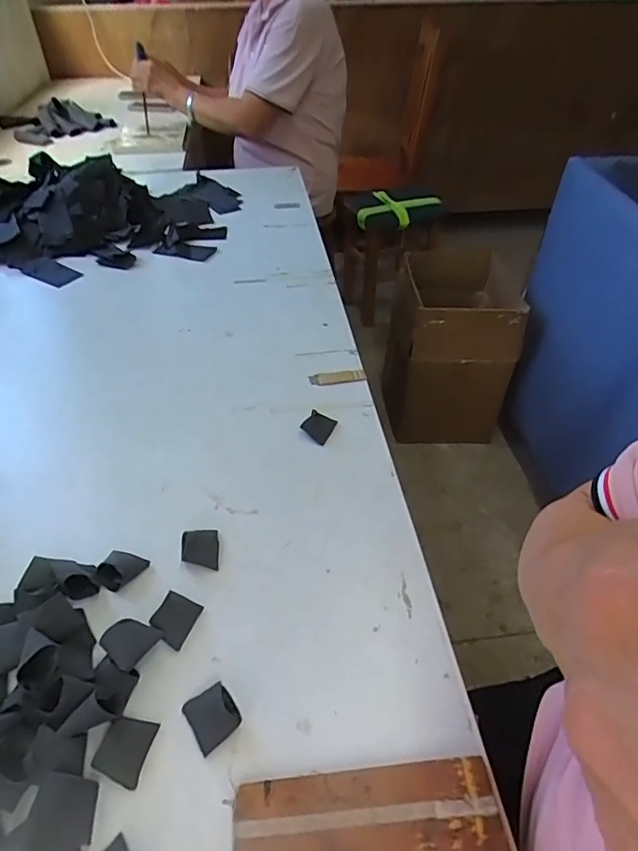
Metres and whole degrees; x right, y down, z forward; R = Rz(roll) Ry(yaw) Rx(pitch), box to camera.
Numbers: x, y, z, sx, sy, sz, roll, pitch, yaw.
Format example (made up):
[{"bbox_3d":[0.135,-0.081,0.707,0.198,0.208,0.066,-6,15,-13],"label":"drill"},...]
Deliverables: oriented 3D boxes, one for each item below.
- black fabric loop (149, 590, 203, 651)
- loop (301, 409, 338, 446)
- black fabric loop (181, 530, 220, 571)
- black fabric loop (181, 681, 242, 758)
[{"bbox_3d":[-0.124,0.166,0.448,0.029,0.021,0.041,15,47,16],"label":"black fabric loop"},{"bbox_3d":[0.000,-0.002,0.623,0.032,0.016,0.043,20,48,20],"label":"loop"},{"bbox_3d":[-0.115,0.119,0.502,0.035,0.013,0.042,-5,45,-4],"label":"black fabric loop"},{"bbox_3d":[-0.081,0.221,0.395,0.035,0.013,0.040,-28,50,-24],"label":"black fabric loop"}]

